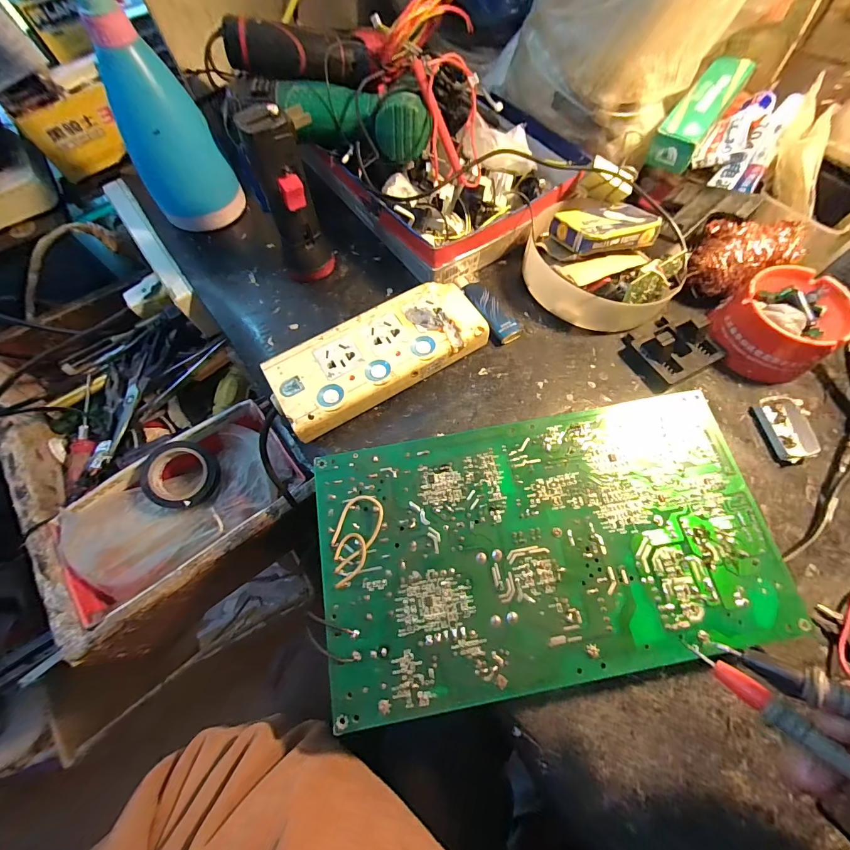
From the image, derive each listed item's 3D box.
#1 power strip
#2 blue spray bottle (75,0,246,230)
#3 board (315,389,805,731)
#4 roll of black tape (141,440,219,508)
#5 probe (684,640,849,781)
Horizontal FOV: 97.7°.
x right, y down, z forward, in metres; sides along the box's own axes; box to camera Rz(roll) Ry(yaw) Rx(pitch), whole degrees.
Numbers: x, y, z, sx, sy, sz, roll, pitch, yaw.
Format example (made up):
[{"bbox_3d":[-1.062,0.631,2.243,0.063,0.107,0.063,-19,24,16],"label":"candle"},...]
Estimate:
[{"bbox_3d":[-0.039,-0.058,0.307,0.171,0.031,0.073,-29,70,-10],"label":"power strip"},{"bbox_3d":[-0.237,-0.268,0.313,0.079,0.189,0.069,-38,71,-13],"label":"blue spray bottle"},{"bbox_3d":[0.075,0.077,0.246,0.271,0.036,0.159,-10,68,-2],"label":"board"},{"bbox_3d":[-0.236,0.048,0.360,0.060,0.025,0.063,-1,68,1],"label":"roll of black tape"},{"bbox_3d":[0.168,0.133,0.129,0.010,0.006,0.138,-43,43,-15],"label":"probe"}]

